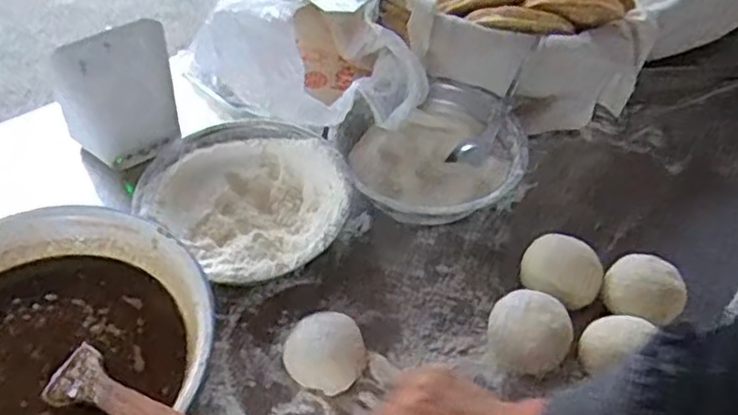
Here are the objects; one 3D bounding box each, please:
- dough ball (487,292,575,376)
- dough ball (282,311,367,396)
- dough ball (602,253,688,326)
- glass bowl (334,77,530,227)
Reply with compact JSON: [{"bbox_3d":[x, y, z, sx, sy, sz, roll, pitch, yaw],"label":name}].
[{"bbox_3d":[0.133,0.106,0.562,0.064,0.044,0.062,2,49,-2],"label":"dough ball"},{"bbox_3d":[-0.036,0.118,0.540,0.066,0.044,0.057,5,49,1],"label":"dough ball"},{"bbox_3d":[0.238,0.077,0.589,0.064,0.045,0.059,2,49,-2],"label":"dough ball"},{"bbox_3d":[0.061,-0.050,0.677,0.179,0.074,0.178,8,49,4],"label":"glass bowl"}]

